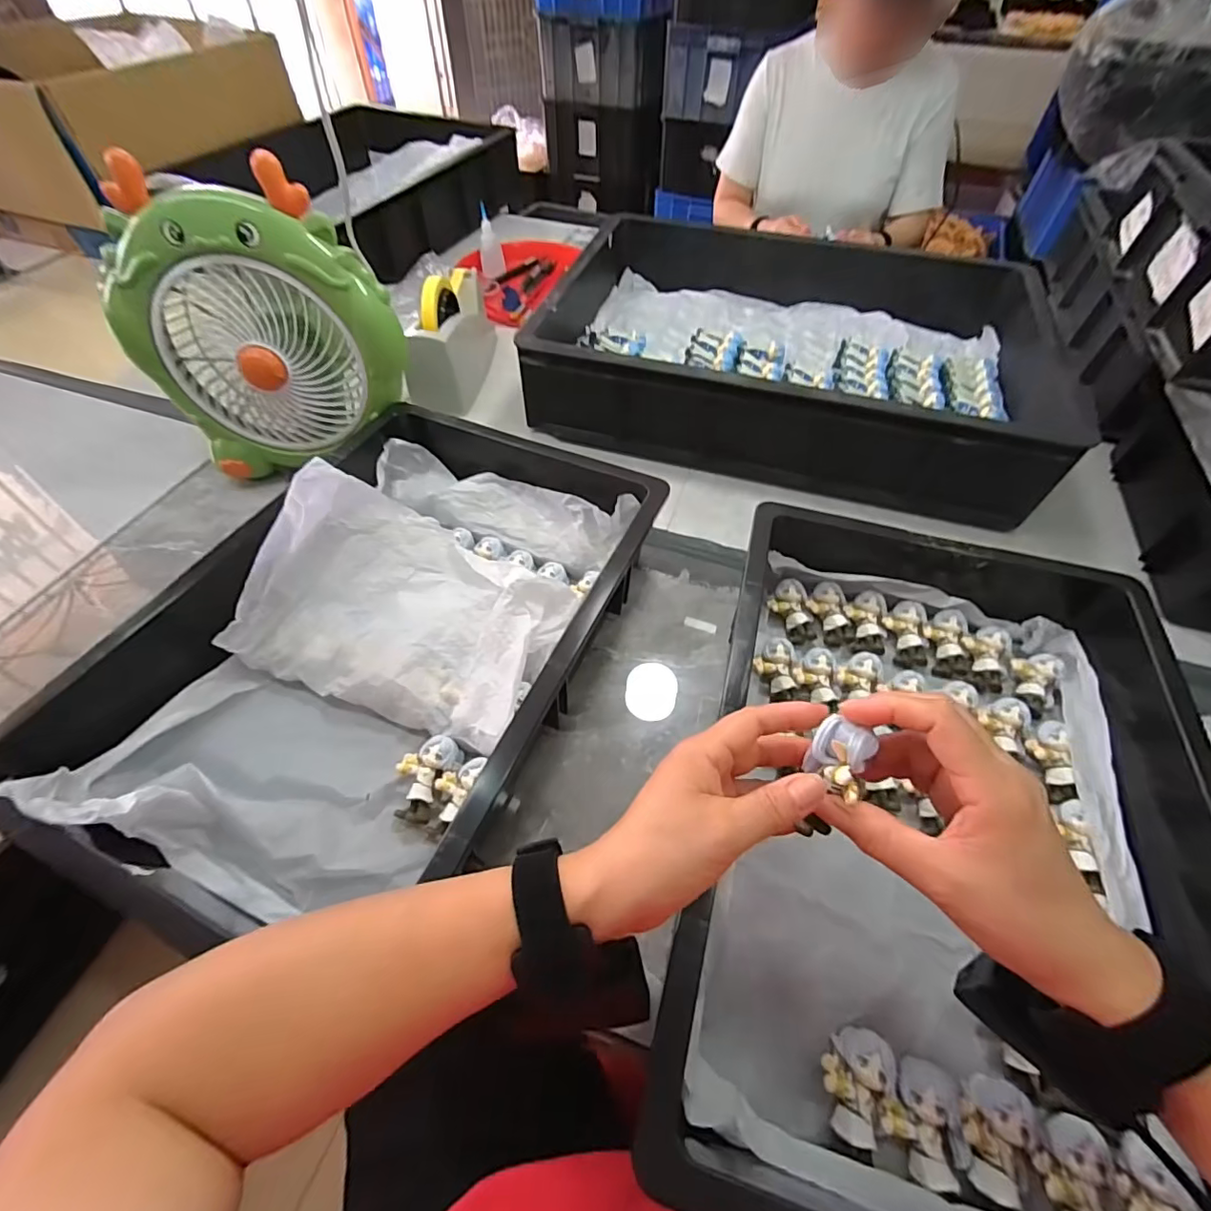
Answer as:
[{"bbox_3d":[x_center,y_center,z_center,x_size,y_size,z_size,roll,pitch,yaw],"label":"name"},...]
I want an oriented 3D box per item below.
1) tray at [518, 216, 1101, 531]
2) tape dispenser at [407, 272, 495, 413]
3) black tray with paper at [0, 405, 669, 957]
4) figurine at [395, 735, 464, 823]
[{"bbox_3d":[0.239,-0.342,0.707,0.580,0.131,0.423,16,55,11],"label":"tray"},{"bbox_3d":[-0.212,-0.370,0.717,0.078,0.115,0.207,3,54,2],"label":"tape dispenser"},{"bbox_3d":[-0.166,0.004,0.452,0.323,0.106,0.472,23,56,15],"label":"black tray with paper"},{"bbox_3d":[-0.138,0.130,0.402,0.038,0.027,0.061,19,56,13],"label":"figurine"}]

